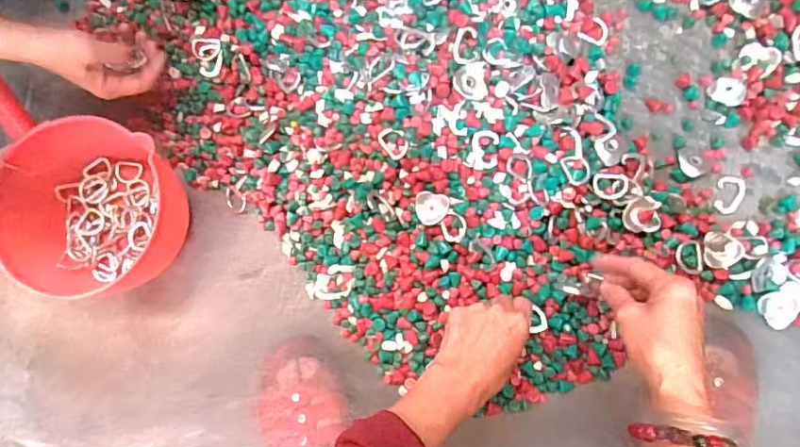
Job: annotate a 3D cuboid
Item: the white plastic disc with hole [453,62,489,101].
[{"bbox_3d":[0.072,-0.144,0.532,0.035,0.004,0.038,-10,86,-13],"label":"white plastic disc with hole"}]

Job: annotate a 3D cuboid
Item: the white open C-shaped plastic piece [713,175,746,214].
[{"bbox_3d":[0.341,-0.029,0.544,0.029,0.006,0.040,9,87,7],"label":"white open C-shaped plastic piece"}]

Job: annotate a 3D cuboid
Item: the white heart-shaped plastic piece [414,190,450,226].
[{"bbox_3d":[0.033,-0.016,0.553,0.035,0.004,0.033,12,94,8],"label":"white heart-shaped plastic piece"}]

